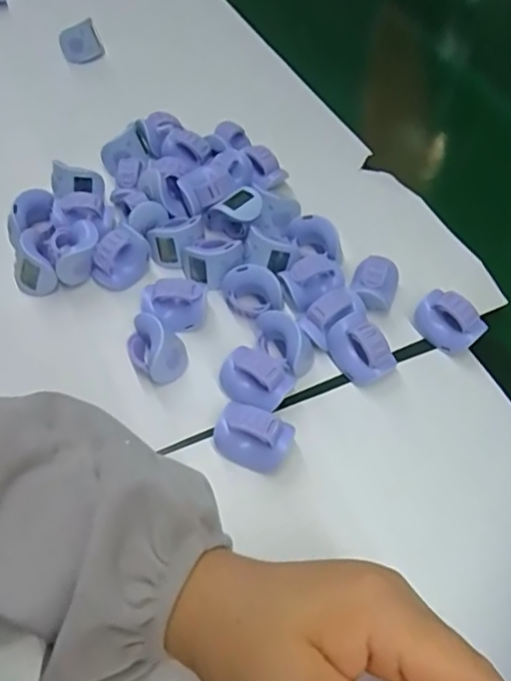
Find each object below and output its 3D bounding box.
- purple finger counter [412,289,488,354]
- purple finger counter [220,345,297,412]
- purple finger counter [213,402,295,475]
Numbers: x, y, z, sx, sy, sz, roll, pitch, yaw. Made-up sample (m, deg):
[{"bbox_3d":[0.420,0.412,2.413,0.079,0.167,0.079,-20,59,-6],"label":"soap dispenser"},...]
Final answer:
[{"bbox_3d":[0.120,-0.012,0.369,0.021,0.027,0.040,-35,63,-25],"label":"purple finger counter"},{"bbox_3d":[0.000,0.023,0.342,0.039,0.028,0.035,31,58,19],"label":"purple finger counter"},{"bbox_3d":[-0.001,0.052,0.321,0.042,0.028,0.024,17,55,10],"label":"purple finger counter"}]

